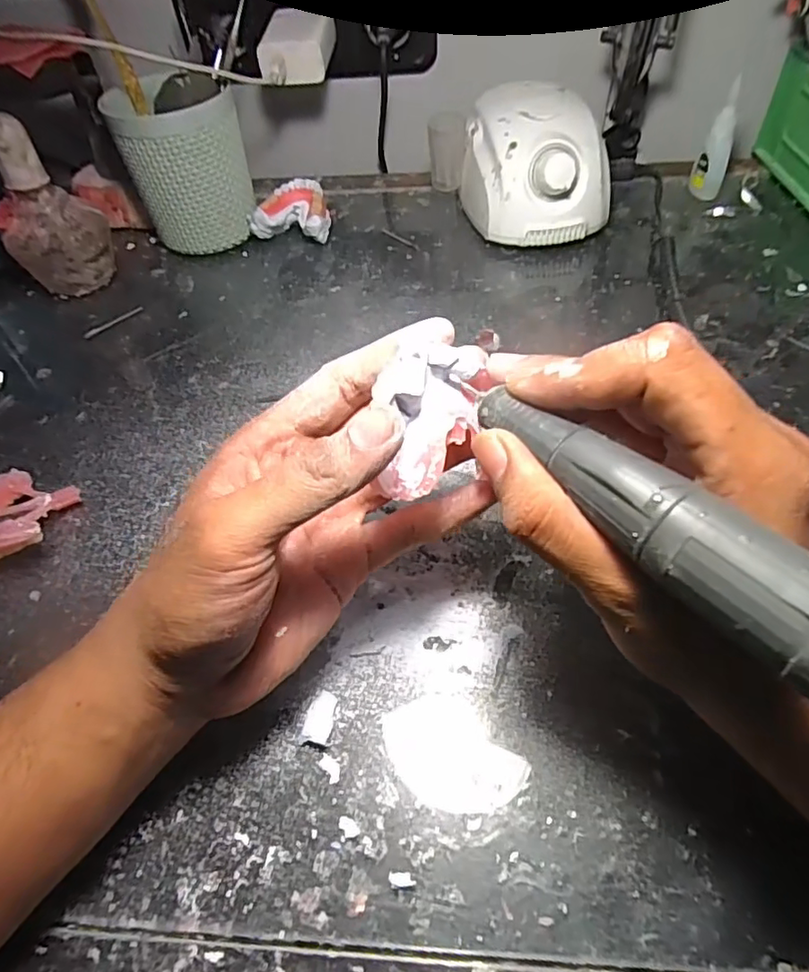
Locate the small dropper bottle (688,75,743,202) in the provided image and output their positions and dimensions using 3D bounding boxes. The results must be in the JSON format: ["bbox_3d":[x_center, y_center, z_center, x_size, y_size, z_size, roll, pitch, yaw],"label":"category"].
[{"bbox_3d":[0.258,-0.282,0.472,0.017,0.082,0.024,-9,52,-3],"label":"small dropper bottle"}]

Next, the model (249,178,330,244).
[{"bbox_3d":[-0.093,-0.234,0.495,0.061,0.034,0.053,8,53,10],"label":"model"}]

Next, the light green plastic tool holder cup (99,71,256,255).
[{"bbox_3d":[-0.174,-0.258,0.470,0.092,0.113,0.084,-2,52,3],"label":"light green plastic tool holder cup"}]

